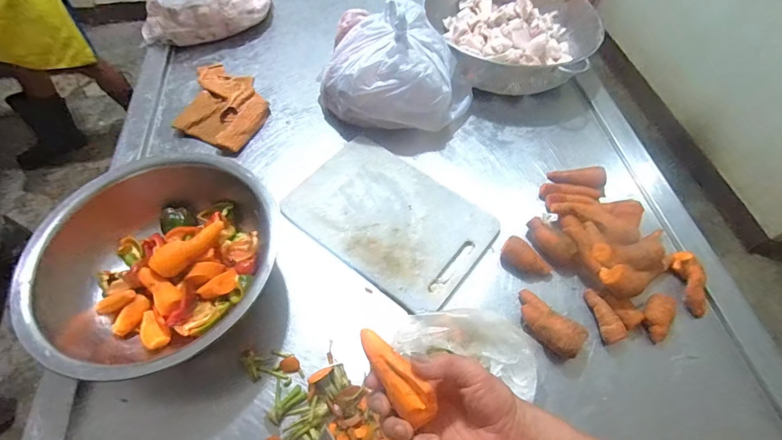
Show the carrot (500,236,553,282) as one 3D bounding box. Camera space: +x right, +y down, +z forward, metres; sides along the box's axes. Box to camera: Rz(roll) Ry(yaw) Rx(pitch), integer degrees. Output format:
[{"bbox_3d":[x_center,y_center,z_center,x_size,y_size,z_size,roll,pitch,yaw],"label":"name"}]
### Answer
[{"bbox_3d":[0.234,0.072,0.651,0.093,0.037,0.045,30,62,14],"label":"carrot"}]

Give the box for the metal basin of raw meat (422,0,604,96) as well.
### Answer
[{"bbox_3d":[0.291,-0.474,0.926,0.399,0.096,0.387,1,59,-2],"label":"metal basin of raw meat"}]

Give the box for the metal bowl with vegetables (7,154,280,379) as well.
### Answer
[{"bbox_3d":[-0.345,0.067,0.581,0.312,0.110,0.325,1,59,-2],"label":"metal bowl with vegetables"}]

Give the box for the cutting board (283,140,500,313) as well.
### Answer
[{"bbox_3d":[-0.004,-0.009,0.701,0.346,0.020,0.235,35,63,16],"label":"cutting board"}]

